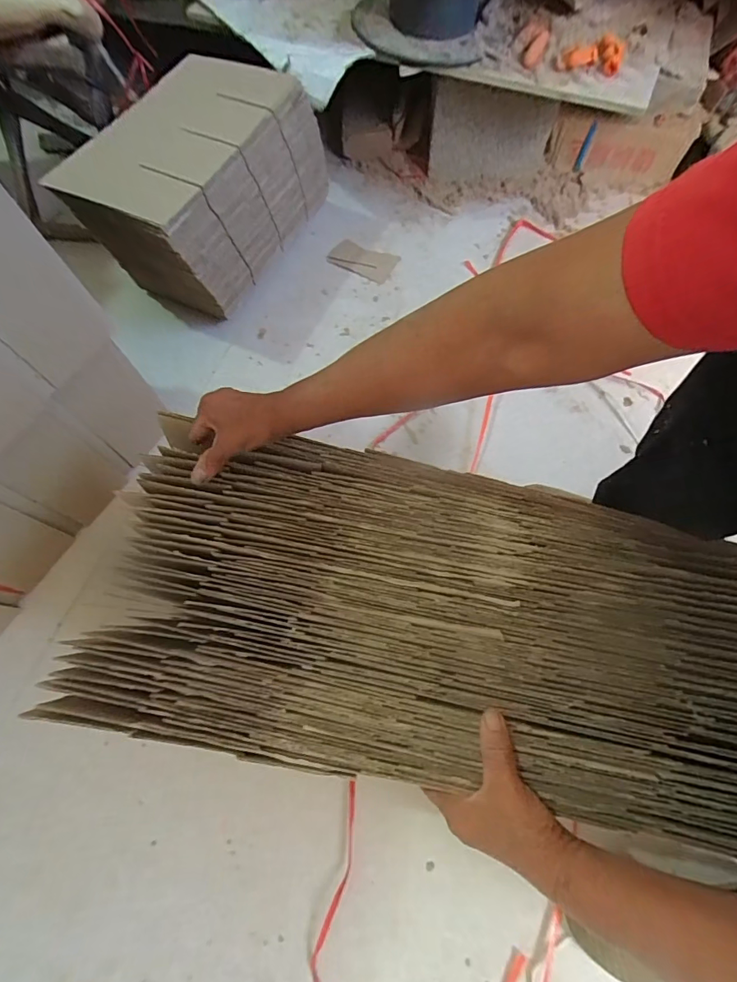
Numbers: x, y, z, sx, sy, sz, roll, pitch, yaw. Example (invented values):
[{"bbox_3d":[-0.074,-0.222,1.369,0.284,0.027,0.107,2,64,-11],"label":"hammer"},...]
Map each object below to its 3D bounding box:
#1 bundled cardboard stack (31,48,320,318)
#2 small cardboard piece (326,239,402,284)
[{"bbox_3d":[-0.250,-0.486,0.708,0.190,0.213,0.389,25,69,10],"label":"bundled cardboard stack"},{"bbox_3d":[-0.012,-0.449,0.846,0.128,0.004,0.078,25,69,9],"label":"small cardboard piece"}]

